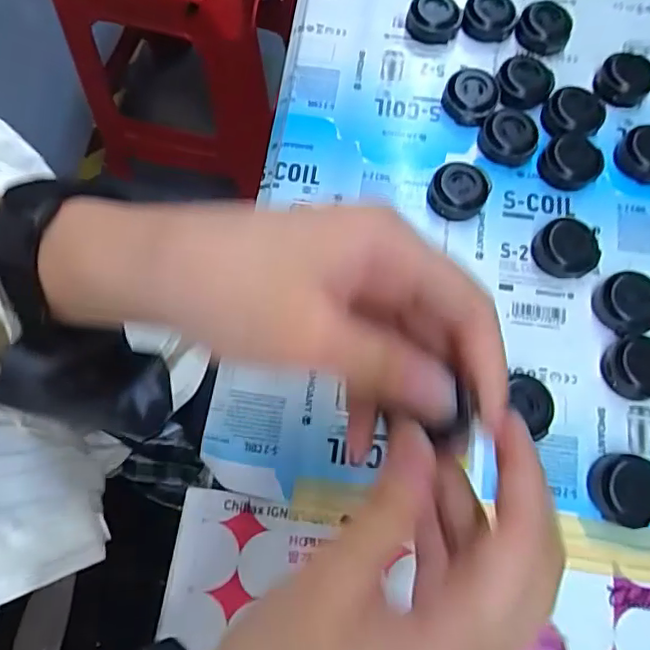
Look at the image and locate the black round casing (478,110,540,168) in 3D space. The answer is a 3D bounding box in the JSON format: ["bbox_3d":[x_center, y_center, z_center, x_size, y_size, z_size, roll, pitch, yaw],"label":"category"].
[{"bbox_3d":[0.099,-0.100,0.302,0.030,0.010,0.028,0,72,0],"label":"black round casing"}]

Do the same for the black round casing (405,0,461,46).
[{"bbox_3d":[0.063,-0.179,0.329,0.030,0.014,0.024,10,72,3],"label":"black round casing"}]

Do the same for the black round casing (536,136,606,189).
[{"bbox_3d":[0.131,-0.086,0.300,0.029,0.011,0.029,0,72,0],"label":"black round casing"}]

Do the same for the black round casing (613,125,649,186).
[{"bbox_3d":[0.176,-0.093,0.301,0.033,0.012,0.029,-38,76,-11],"label":"black round casing"}]

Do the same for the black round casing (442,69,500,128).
[{"bbox_3d":[0.081,-0.125,0.311,0.028,0.018,0.029,0,72,0],"label":"black round casing"}]

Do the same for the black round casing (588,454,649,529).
[{"bbox_3d":[0.132,0.072,0.246,0.029,0.012,0.028,0,72,0],"label":"black round casing"}]

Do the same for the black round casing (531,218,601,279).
[{"bbox_3d":[0.123,-0.039,0.285,0.029,0.012,0.031,0,72,0],"label":"black round casing"}]

